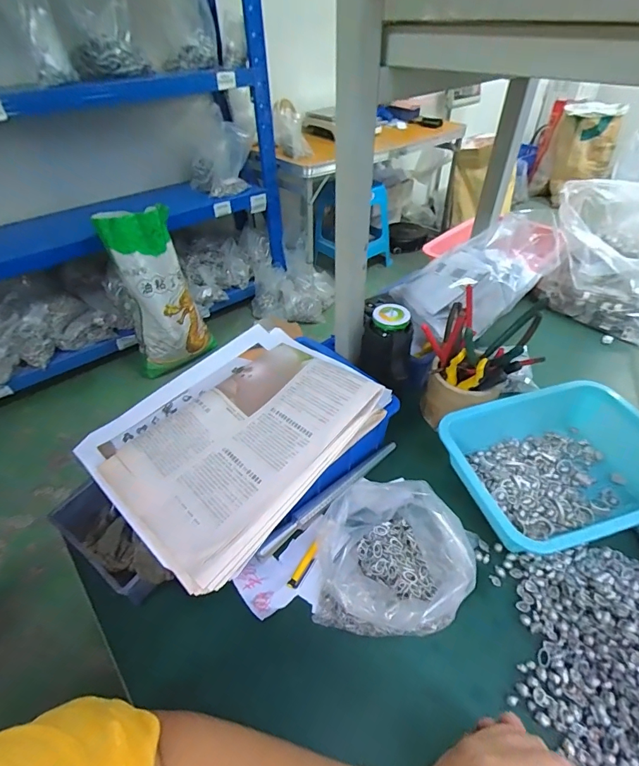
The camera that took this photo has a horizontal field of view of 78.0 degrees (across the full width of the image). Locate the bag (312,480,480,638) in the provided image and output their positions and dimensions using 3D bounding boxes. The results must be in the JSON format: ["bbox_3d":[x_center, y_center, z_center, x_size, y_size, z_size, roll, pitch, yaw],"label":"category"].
[{"bbox_3d":[0.076,0.186,0.418,0.171,0.091,0.135,-8,43,-7],"label":"bag"}]

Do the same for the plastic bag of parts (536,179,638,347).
[{"bbox_3d":[0.570,-0.234,0.765,0.156,0.228,0.253,-29,49,-27],"label":"plastic bag of parts"}]

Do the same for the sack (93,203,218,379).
[{"bbox_3d":[-0.641,-0.327,1.619,0.309,0.699,0.145,-18,45,-16],"label":"sack"}]

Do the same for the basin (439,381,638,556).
[{"bbox_3d":[0.306,0.106,0.504,0.255,0.069,0.194,-14,44,-13],"label":"basin"}]

